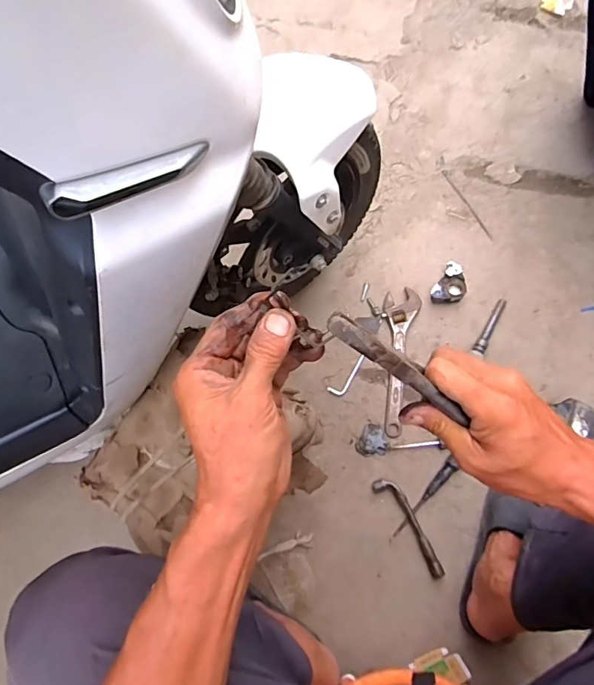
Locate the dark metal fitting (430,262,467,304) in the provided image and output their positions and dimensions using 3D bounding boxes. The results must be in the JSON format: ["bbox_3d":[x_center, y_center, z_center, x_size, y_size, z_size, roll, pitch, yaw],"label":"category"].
[{"bbox_3d":[0.306,-0.112,0.909,0.060,0.042,0.089,30,76,11],"label":"dark metal fitting"}]

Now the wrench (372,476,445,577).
[{"bbox_3d":[0.193,0.306,0.775,0.038,0.016,0.176,-32,73,-8],"label":"wrench"}]

